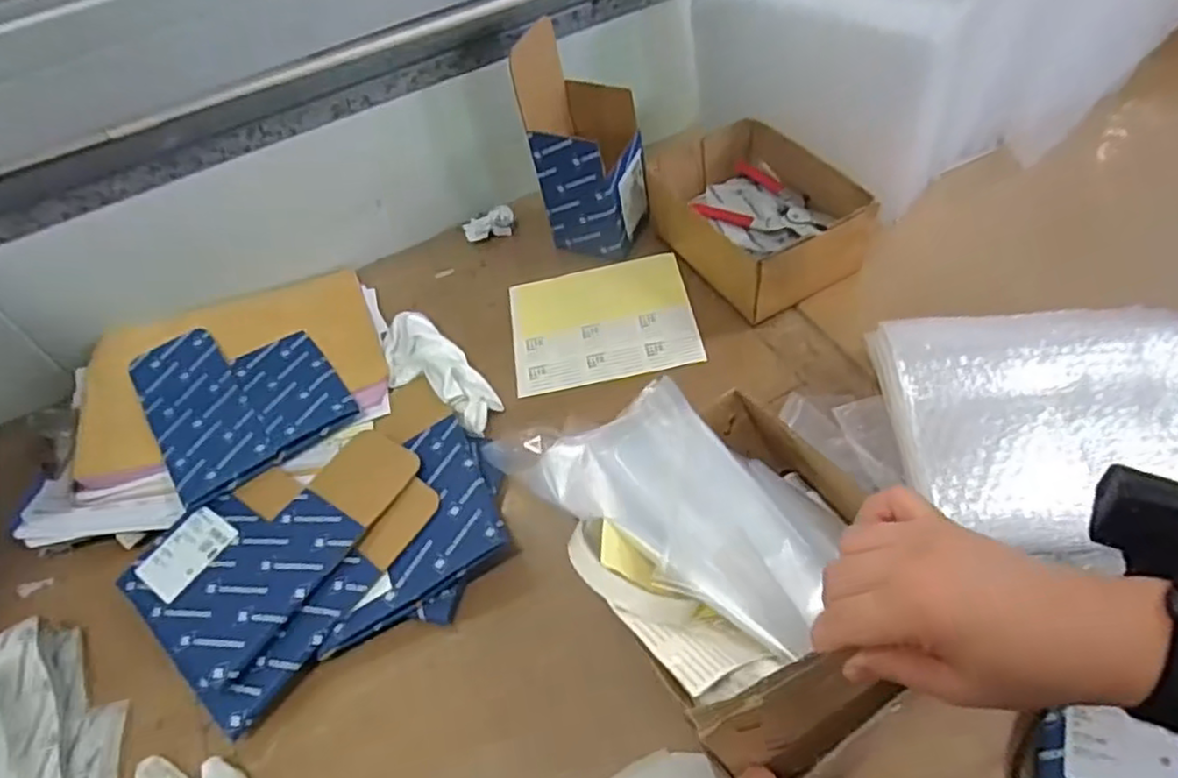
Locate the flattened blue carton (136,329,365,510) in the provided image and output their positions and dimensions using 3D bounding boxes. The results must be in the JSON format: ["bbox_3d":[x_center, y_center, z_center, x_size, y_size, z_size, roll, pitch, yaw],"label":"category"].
[{"bbox_3d":[-0.355,-0.003,0.705,0.169,0.019,0.221,-34,54,-17],"label":"flattened blue carton"}]

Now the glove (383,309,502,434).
[{"bbox_3d":[-0.158,-0.020,0.701,0.066,0.038,0.183,-37,55,-19],"label":"glove"}]

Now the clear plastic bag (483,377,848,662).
[{"bbox_3d":[0.053,0.059,0.438,0.226,0.026,0.104,27,58,36],"label":"clear plastic bag"}]

